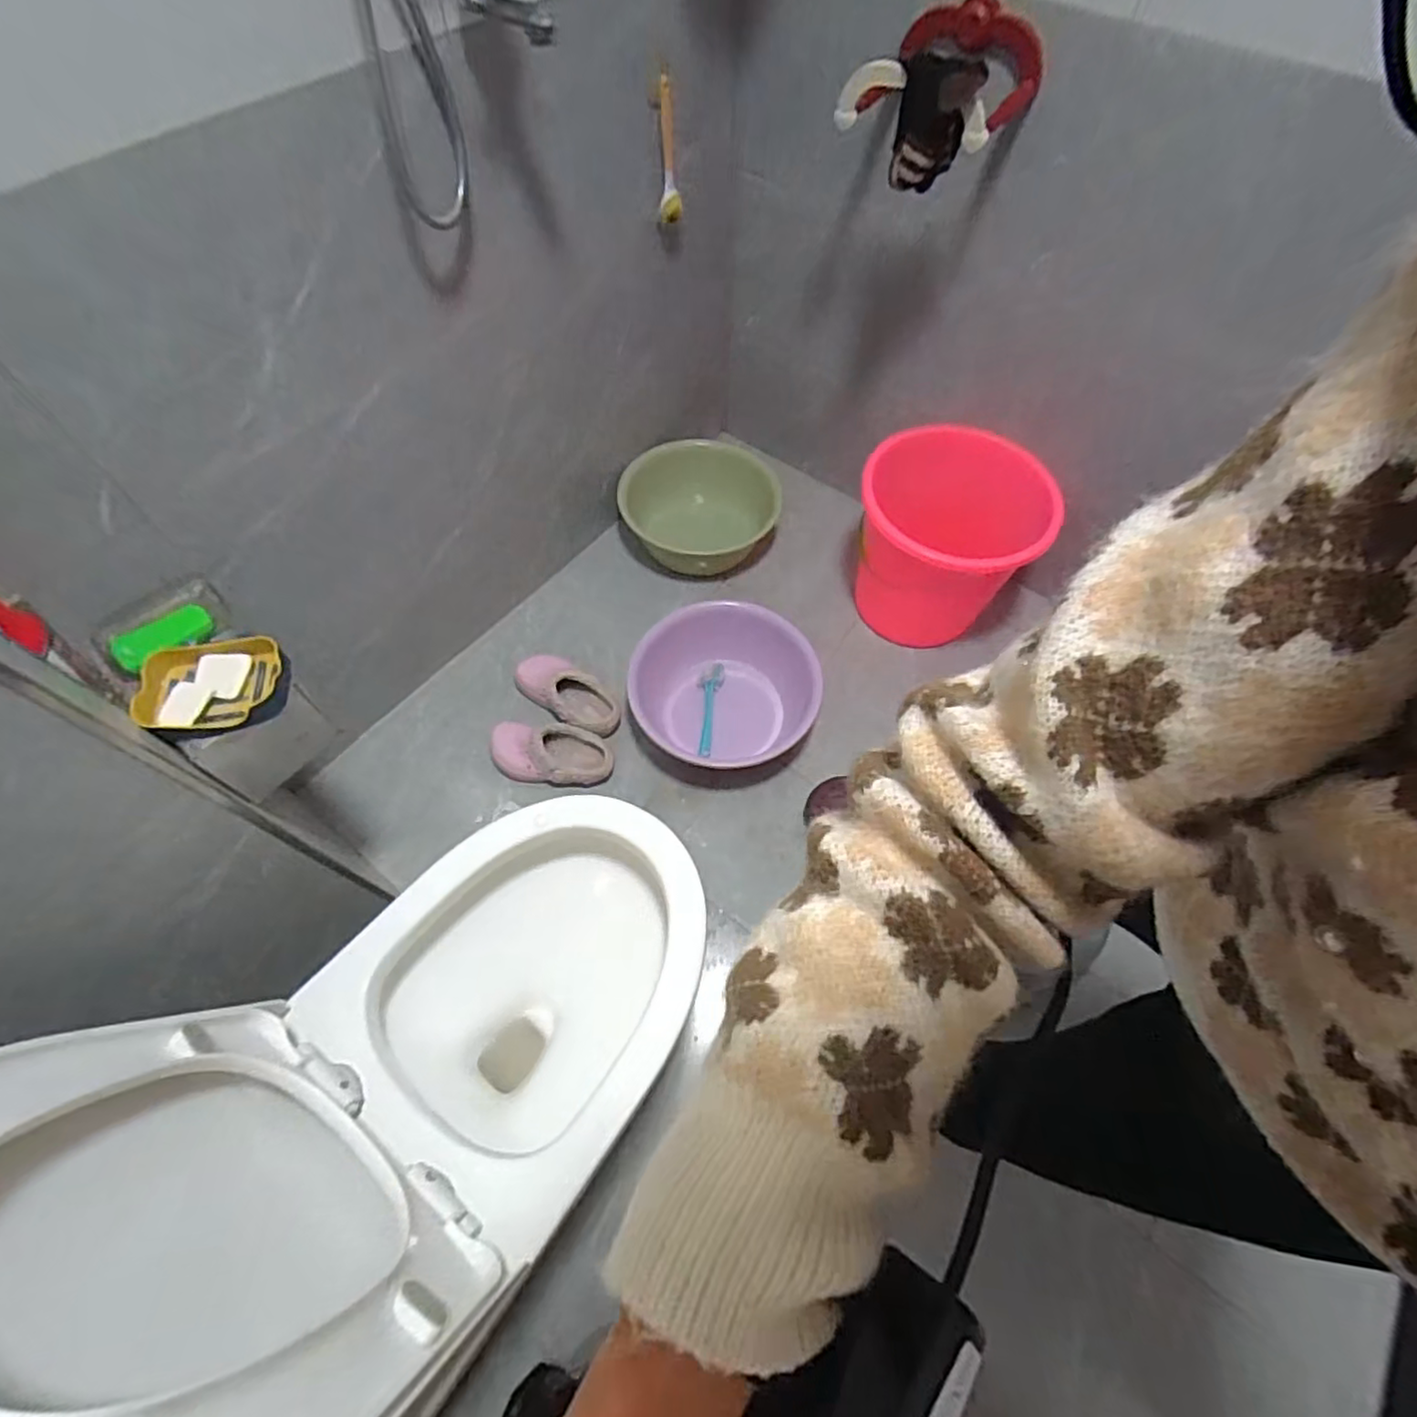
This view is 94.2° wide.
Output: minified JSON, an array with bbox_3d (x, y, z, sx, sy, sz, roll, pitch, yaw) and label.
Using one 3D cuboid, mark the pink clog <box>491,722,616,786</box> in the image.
[{"bbox_3d":[-0.290,0.081,1.214,0.227,0.066,0.105,6,61,3],"label":"pink clog"}]

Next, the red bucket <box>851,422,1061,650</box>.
[{"bbox_3d":[0.453,-0.311,1.329,0.304,0.335,0.335,-6,61,-4],"label":"red bucket"}]

